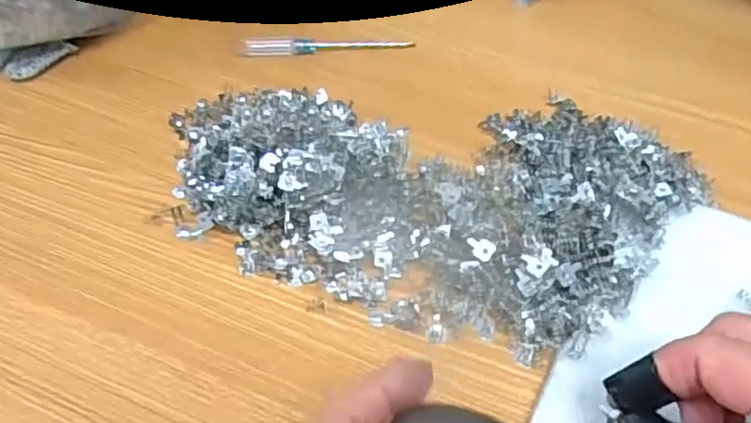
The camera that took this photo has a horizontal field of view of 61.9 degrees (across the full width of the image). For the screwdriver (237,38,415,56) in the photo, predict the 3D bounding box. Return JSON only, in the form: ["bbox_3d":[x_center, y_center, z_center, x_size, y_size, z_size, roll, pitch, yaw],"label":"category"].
[{"bbox_3d":[-0.033,-0.114,0.421,0.116,0.009,0.010,-5,54,-7],"label":"screwdriver"}]

